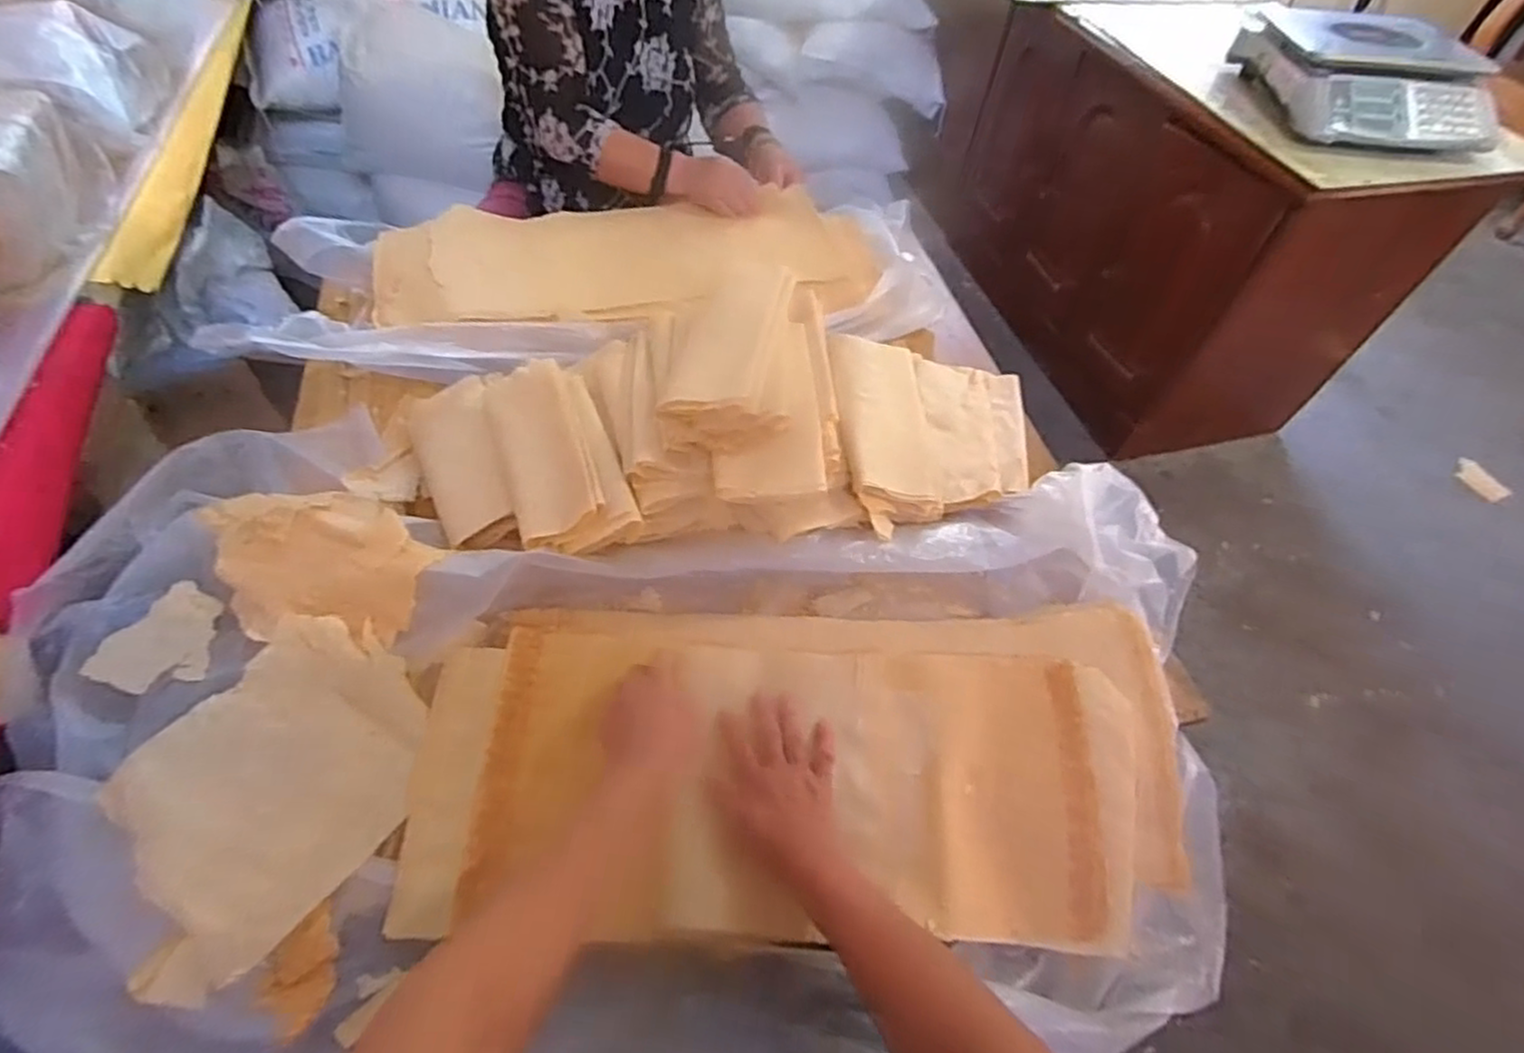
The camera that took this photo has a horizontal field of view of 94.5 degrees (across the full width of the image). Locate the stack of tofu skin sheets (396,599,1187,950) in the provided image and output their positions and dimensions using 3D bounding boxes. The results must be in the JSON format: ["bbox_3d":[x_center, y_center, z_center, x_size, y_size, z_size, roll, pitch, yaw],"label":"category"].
[{"bbox_3d":[0.060,0.224,0.697,0.746,0.068,0.322,4,54,-5],"label":"stack of tofu skin sheets"}]

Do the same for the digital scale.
[{"bbox_3d":[1.096,-0.835,1.287,0.390,0.123,0.345,10,54,3],"label":"digital scale"}]

